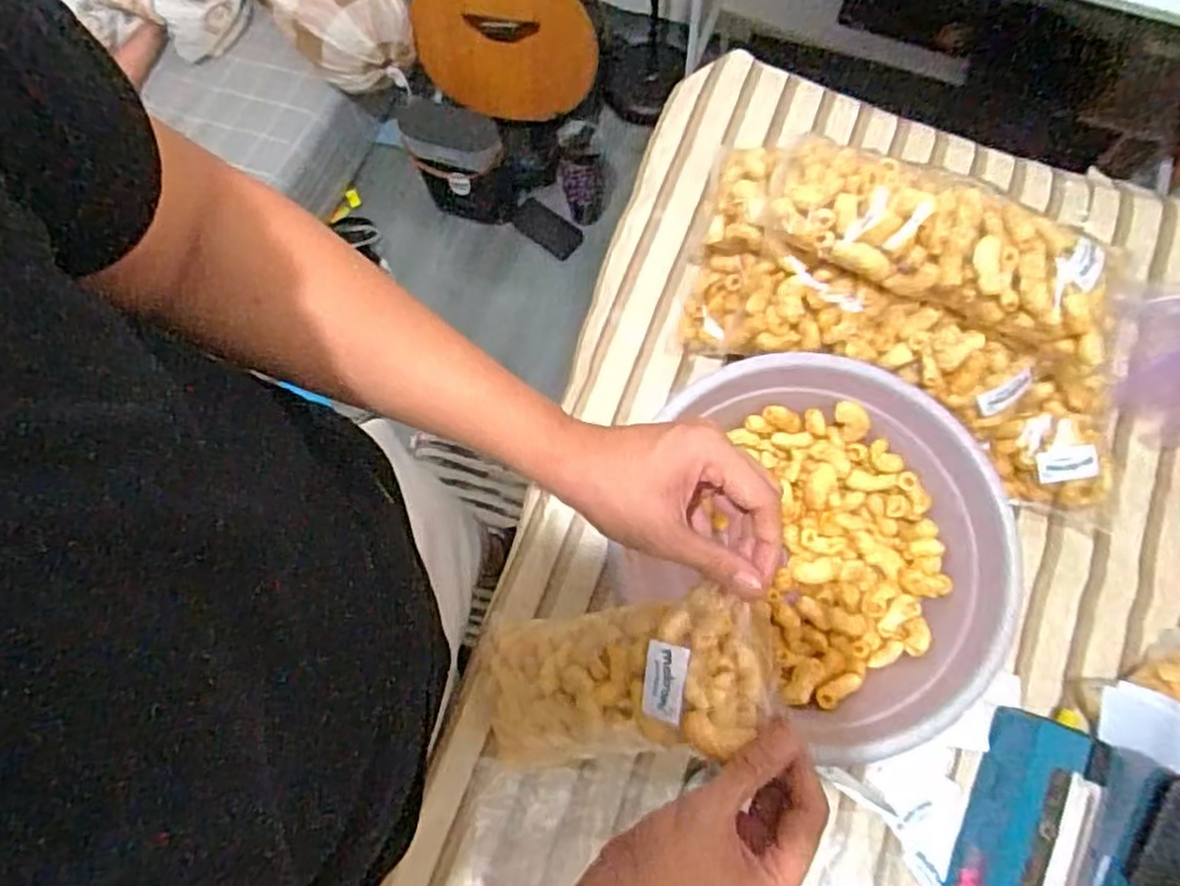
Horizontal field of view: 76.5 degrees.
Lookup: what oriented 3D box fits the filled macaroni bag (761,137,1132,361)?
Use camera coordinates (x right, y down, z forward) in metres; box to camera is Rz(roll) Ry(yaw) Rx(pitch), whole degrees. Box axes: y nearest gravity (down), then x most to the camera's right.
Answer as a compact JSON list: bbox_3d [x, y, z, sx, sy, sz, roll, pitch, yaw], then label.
[{"bbox_3d":[0.265,-0.154,0.561,0.261,0.056,0.100,21,77,7],"label":"filled macaroni bag"}]

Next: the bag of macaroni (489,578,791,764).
[{"bbox_3d":[0.005,0.167,0.520,0.054,0.262,0.102,3,70,-44],"label":"bag of macaroni"}]

